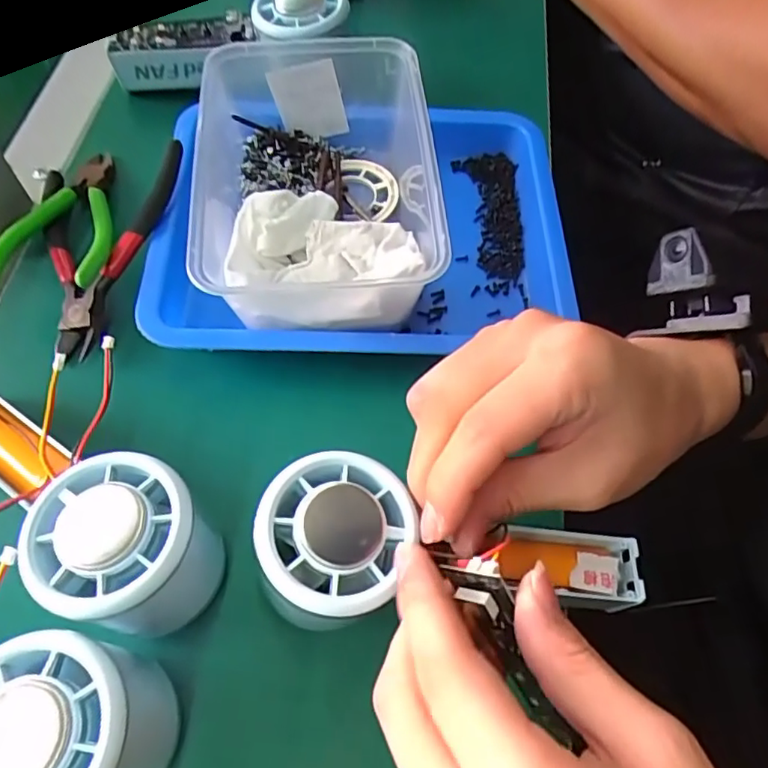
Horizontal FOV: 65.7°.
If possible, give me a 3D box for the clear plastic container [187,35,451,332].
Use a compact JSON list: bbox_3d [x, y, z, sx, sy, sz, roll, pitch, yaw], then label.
[{"bbox_3d":[-0.034,-0.104,0.313,0.114,0.057,0.162,-4,62,-4],"label":"clear plastic container"}]

